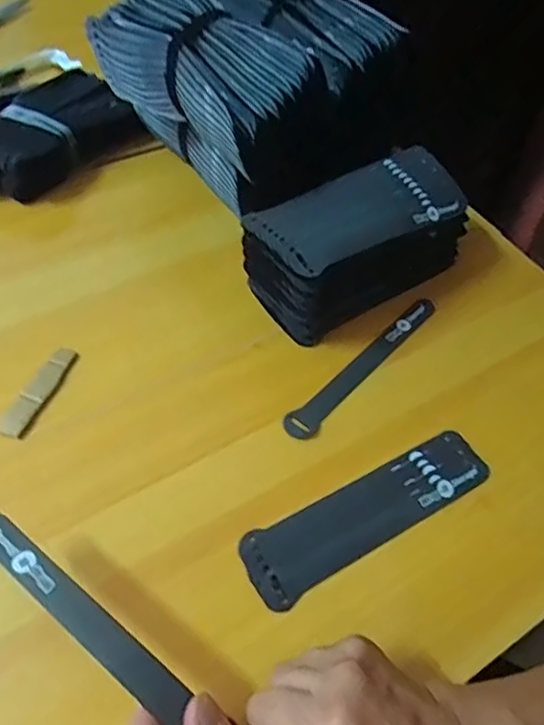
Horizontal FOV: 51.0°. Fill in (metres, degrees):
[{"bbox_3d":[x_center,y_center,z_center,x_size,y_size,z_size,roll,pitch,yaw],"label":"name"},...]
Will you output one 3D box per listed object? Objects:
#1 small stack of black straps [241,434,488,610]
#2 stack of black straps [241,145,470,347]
[{"bbox_3d":[0.073,0.107,0.415,0.197,0.015,0.050,-23,59,-20],"label":"small stack of black straps"},{"bbox_3d":[0.079,-0.106,0.512,0.203,0.093,0.090,-27,60,-22],"label":"stack of black straps"}]

